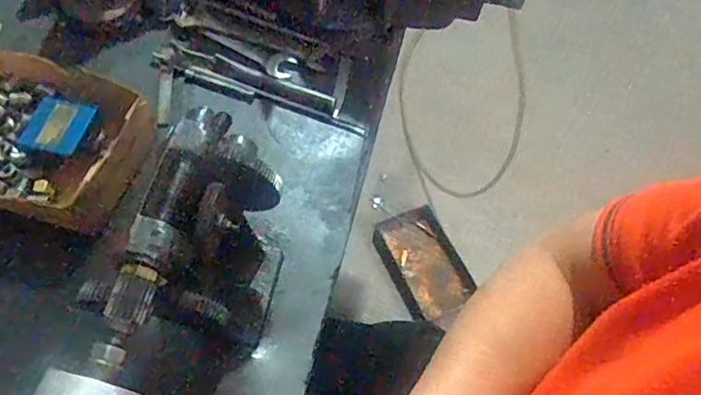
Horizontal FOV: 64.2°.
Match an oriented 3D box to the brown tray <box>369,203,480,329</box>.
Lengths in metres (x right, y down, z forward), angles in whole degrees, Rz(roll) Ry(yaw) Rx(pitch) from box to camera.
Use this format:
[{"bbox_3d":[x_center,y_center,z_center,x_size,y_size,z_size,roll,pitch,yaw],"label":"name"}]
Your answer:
[{"bbox_3d":[0.145,0.134,1.124,0.150,0.050,0.227,-21,64,-13],"label":"brown tray"}]

